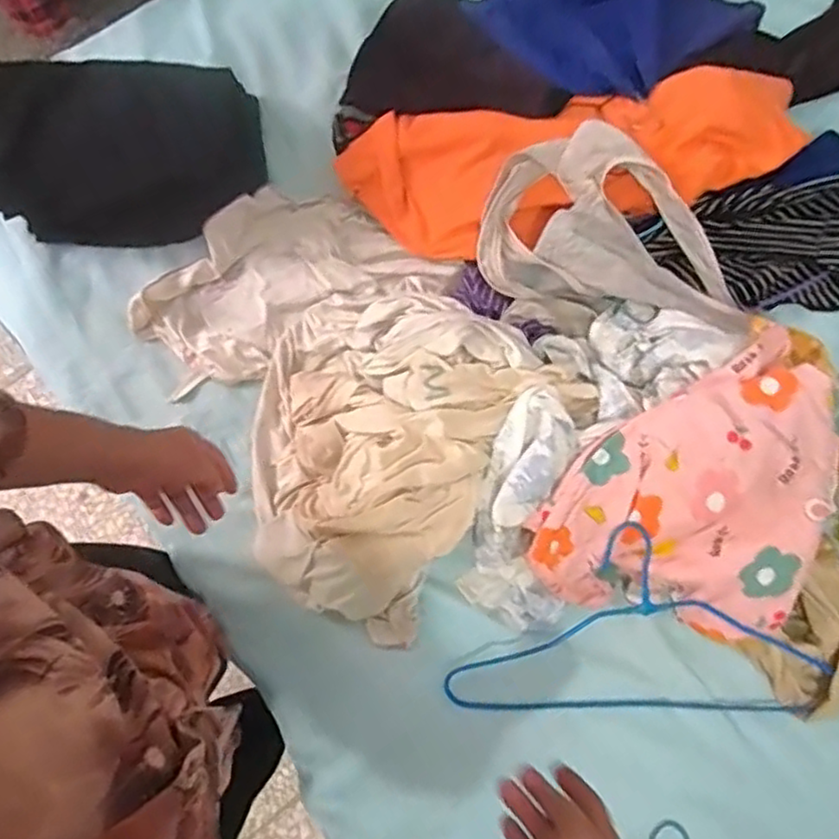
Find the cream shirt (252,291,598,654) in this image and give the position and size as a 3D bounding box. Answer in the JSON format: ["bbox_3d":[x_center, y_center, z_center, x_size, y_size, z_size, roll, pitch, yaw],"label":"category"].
[{"bbox_3d":[-0.044,0.026,0.735,0.328,0.086,0.344,32,79,8],"label":"cream shirt"}]

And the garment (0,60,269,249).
[{"bbox_3d":[-0.358,-0.313,0.822,0.332,0.049,0.204,0,106,-3],"label":"garment"}]

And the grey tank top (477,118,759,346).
[{"bbox_3d":[0.220,-0.212,0.768,0.296,0.081,0.225,12,77,4],"label":"grey tank top"}]

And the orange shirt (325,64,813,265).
[{"bbox_3d":[0.168,-0.298,0.801,0.525,0.090,0.193,-4,77,0],"label":"orange shirt"}]

